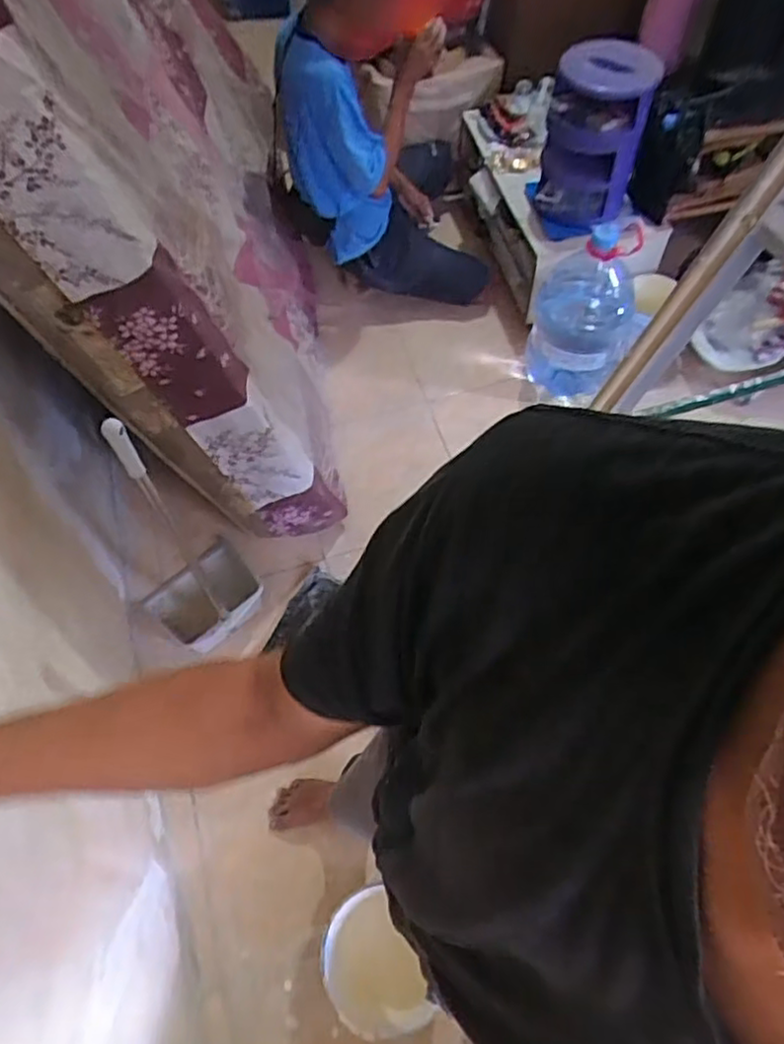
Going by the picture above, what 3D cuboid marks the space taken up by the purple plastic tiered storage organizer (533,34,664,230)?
[{"bbox_3d":[0.467,-0.902,1.550,0.209,0.318,0.240,15,62,8],"label":"purple plastic tiered storage organizer"}]

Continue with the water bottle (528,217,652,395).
[{"bbox_3d":[0.487,-0.510,1.686,0.254,0.418,0.210,18,63,10],"label":"water bottle"}]

